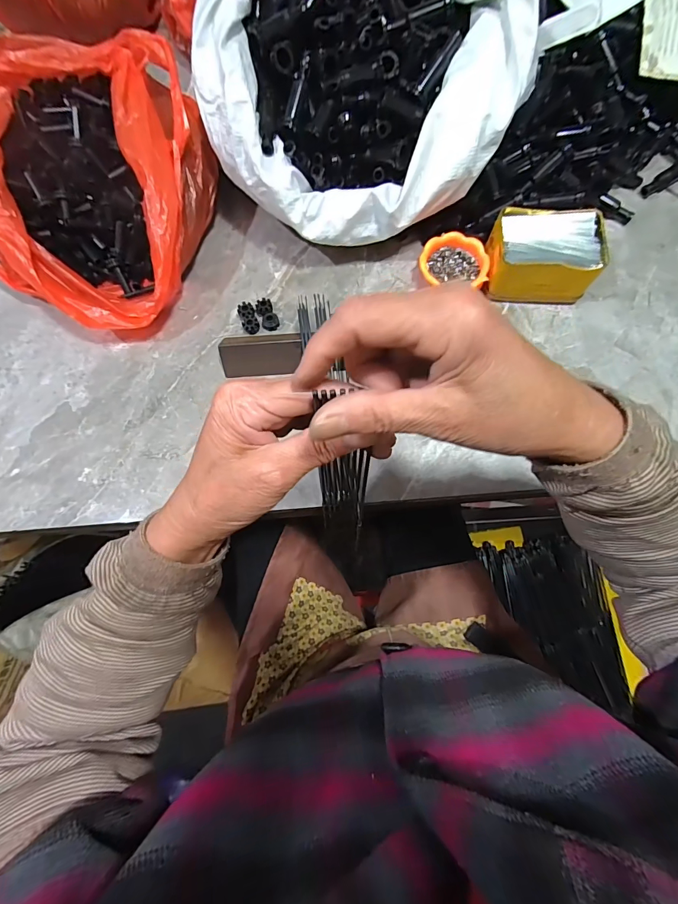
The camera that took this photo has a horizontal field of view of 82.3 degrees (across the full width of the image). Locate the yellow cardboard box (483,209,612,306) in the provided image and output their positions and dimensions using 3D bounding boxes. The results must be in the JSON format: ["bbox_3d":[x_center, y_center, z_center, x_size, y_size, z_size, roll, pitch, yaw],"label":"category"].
[{"bbox_3d":[0.223,-0.216,0.435,0.114,0.058,0.082,5,74,3],"label":"yellow cardboard box"}]

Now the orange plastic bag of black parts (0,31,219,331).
[{"bbox_3d":[-0.288,-0.298,0.442,0.272,0.124,0.276,19,76,7],"label":"orange plastic bag of black parts"}]

